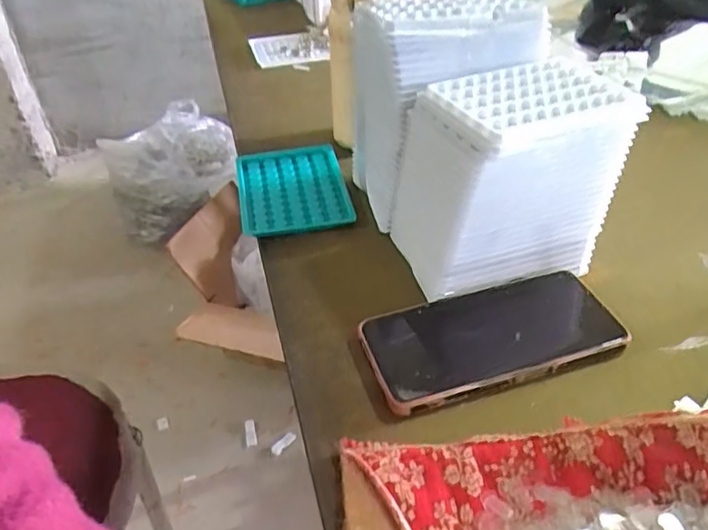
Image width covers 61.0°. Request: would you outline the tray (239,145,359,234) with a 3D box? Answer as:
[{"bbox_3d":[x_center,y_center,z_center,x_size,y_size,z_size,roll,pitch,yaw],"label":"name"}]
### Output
[{"bbox_3d":[-0.055,-0.070,0.542,0.095,0.021,0.126,-9,39,-8],"label":"tray"}]

